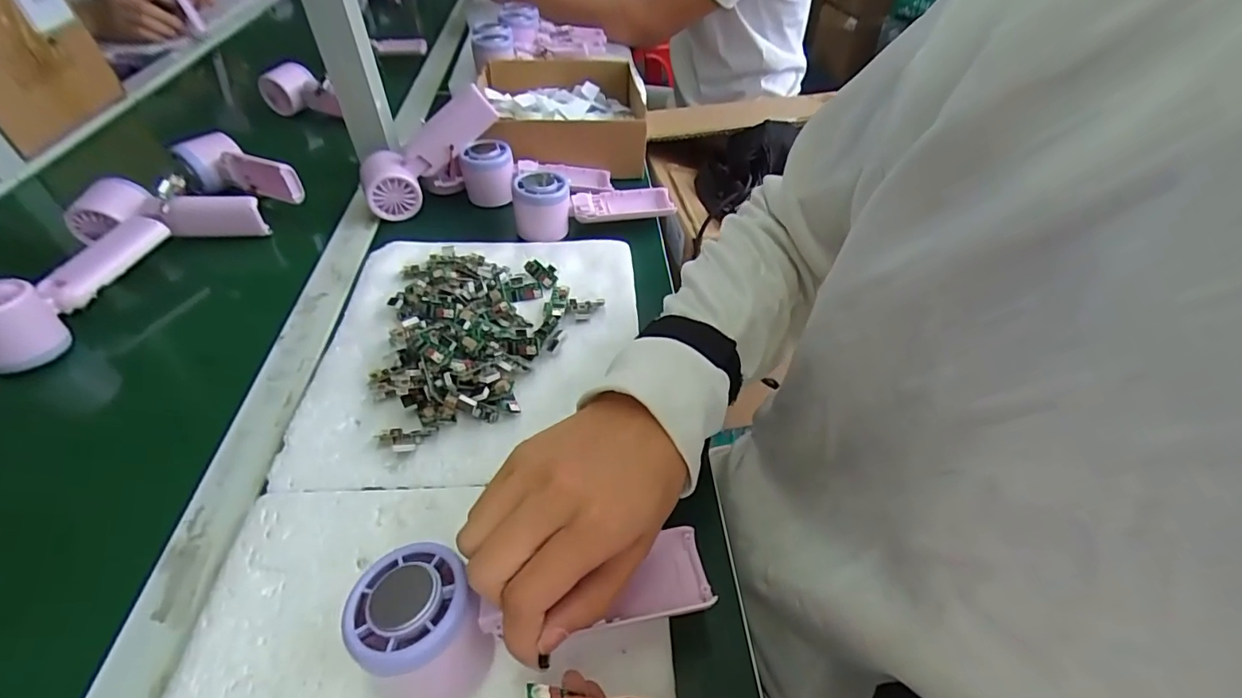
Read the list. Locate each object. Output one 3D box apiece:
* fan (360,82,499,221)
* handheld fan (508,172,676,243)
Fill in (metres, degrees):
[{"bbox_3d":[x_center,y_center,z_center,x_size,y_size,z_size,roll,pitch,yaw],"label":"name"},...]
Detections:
[{"bbox_3d":[-0.206,-0.209,0.568,0.163,0.054,0.062,-43,54,1],"label":"fan"},{"bbox_3d":[-0.027,-0.159,0.556,0.168,0.049,0.056,-10,46,-10],"label":"handheld fan"}]

